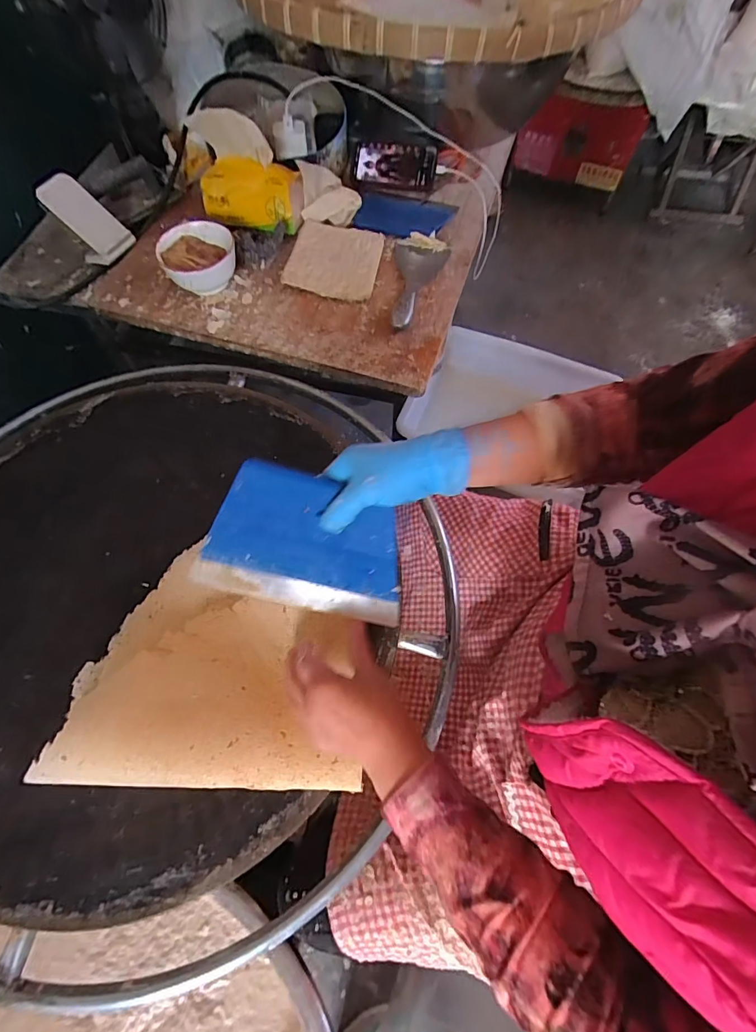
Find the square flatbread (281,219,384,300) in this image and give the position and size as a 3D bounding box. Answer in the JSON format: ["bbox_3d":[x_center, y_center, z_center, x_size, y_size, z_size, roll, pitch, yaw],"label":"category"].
[{"bbox_3d":[-0.074,-0.442,0.745,0.150,0.014,0.177,10,66,3],"label":"square flatbread"}]

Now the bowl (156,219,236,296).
[{"bbox_3d":[-0.287,-0.412,0.707,0.115,0.061,0.125,0,66,-1],"label":"bowl"}]

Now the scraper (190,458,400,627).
[{"bbox_3d":[-0.067,0.024,0.407,0.184,0.015,0.124,10,95,-2],"label":"scraper"}]

